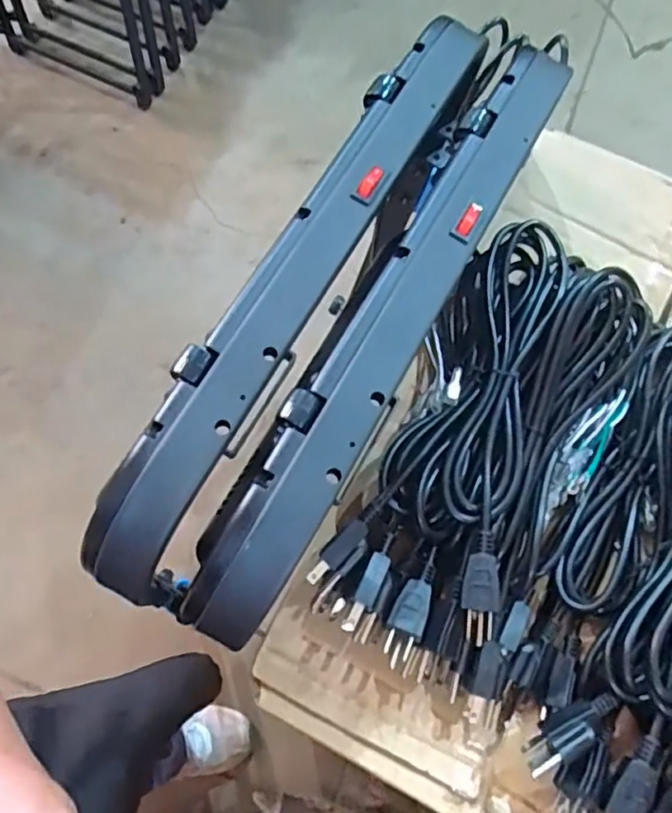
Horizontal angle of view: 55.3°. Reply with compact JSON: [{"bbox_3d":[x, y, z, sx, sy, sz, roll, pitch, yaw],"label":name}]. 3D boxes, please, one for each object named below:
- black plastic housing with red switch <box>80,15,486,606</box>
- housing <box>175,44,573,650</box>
[{"bbox_3d":[-0.018,-0.081,0.414,0.053,0.108,0.440,28,71,10],"label":"black plastic housing with red switch"},{"bbox_3d":[0.039,-0.060,0.396,0.060,0.057,0.439,28,71,11],"label":"housing"}]

